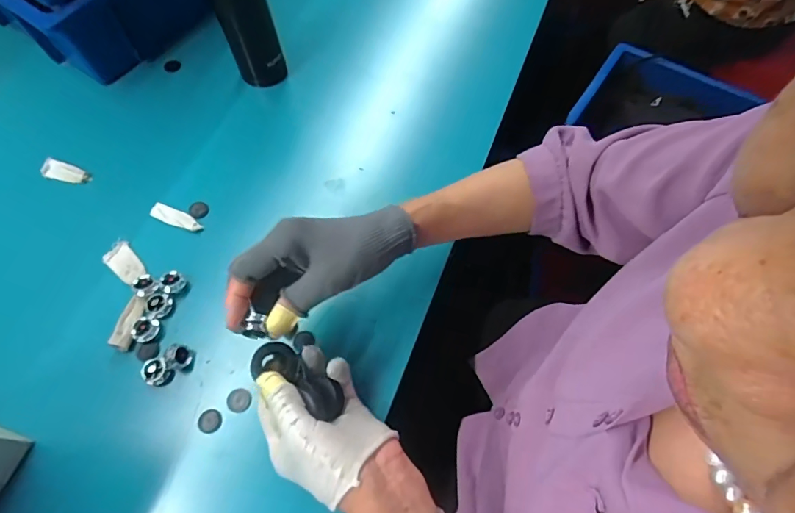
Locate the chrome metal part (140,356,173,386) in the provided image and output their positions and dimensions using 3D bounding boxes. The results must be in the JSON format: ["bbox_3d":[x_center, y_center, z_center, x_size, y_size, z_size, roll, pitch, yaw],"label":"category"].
[{"bbox_3d":[-0.233,0.114,0.437,0.026,0.023,0.025,16,66,8],"label":"chrome metal part"}]

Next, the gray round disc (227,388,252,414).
[{"bbox_3d":[-0.152,0.137,0.425,0.023,0.004,0.022,0,65,1],"label":"gray round disc"}]

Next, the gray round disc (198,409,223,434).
[{"bbox_3d":[-0.177,0.155,0.419,0.021,0.004,0.021,0,65,1],"label":"gray round disc"}]

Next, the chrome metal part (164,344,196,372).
[{"bbox_3d":[-0.213,0.100,0.438,0.022,0.030,0.022,0,65,1],"label":"chrome metal part"}]

